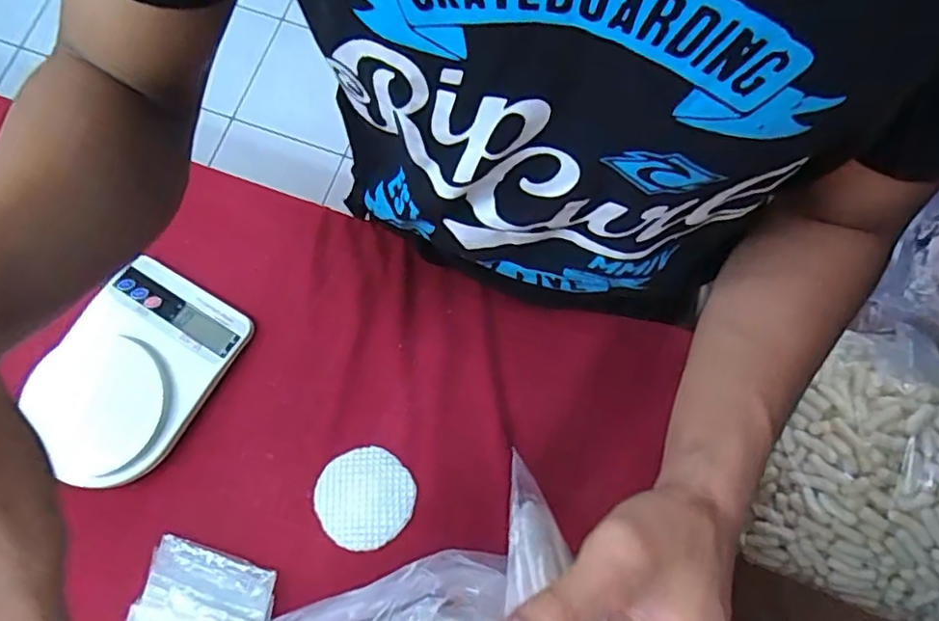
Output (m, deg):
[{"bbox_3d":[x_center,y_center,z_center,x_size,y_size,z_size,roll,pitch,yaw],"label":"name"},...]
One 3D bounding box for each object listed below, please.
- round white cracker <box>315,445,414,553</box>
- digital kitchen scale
[{"bbox_3d":[-0.086,0.154,0.510,0.078,0.004,0.076,0,77,1],"label":"round white cracker"},{"bbox_3d":[-0.277,0.054,0.520,0.118,0.033,0.174,30,79,7],"label":"digital kitchen scale"}]

